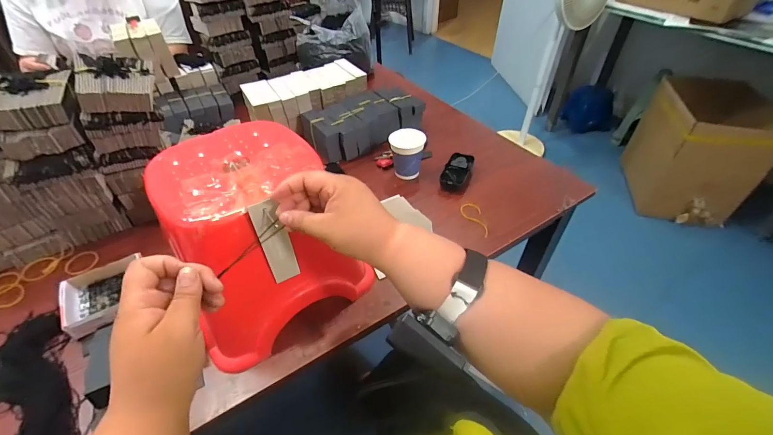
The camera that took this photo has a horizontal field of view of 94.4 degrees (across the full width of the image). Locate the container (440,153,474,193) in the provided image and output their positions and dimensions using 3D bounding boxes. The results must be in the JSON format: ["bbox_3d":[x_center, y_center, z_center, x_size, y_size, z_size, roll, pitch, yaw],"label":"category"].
[{"bbox_3d":[0.154,-0.099,0.771,0.054,0.035,0.117,16,46,15],"label":"container"}]

